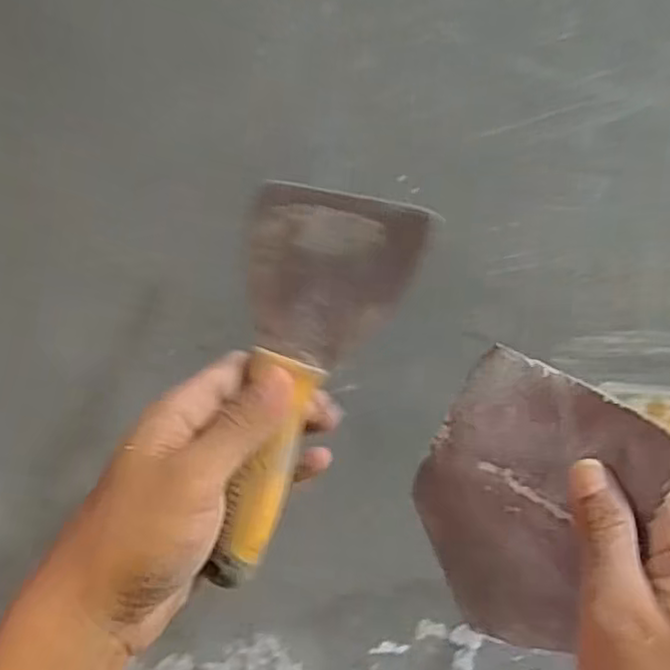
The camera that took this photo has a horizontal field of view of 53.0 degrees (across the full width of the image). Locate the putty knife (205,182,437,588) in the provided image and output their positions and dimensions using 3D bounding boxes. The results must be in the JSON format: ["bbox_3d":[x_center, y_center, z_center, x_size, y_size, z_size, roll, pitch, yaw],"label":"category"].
[{"bbox_3d":[-0.019,0.021,0.293,0.087,0.173,0.013,13,-5,24],"label":"putty knife"}]

